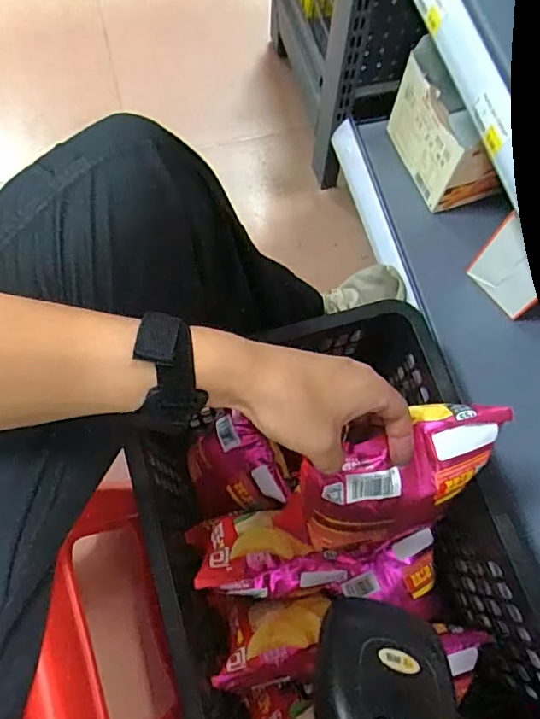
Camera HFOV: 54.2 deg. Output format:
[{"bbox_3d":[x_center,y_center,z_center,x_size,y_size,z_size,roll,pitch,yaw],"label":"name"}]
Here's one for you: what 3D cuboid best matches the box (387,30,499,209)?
[{"bbox_3d":[0.254,-0.316,0.724,0.108,0.134,0.171,-14,72,-6],"label":"box"}]

